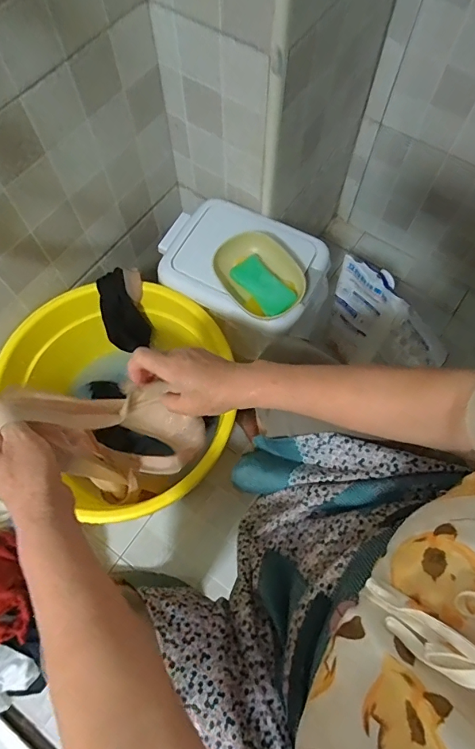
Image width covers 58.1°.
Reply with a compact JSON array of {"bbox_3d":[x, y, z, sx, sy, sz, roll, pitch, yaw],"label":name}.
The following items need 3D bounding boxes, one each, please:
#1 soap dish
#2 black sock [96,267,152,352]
[{"bbox_3d":[0.034,-0.153,0.662,0.107,0.034,0.145,-38,73,-13],"label":"soap dish"},{"bbox_3d":[-0.192,-0.104,0.734,0.071,0.156,0.028,-1,39,-3],"label":"black sock"}]

